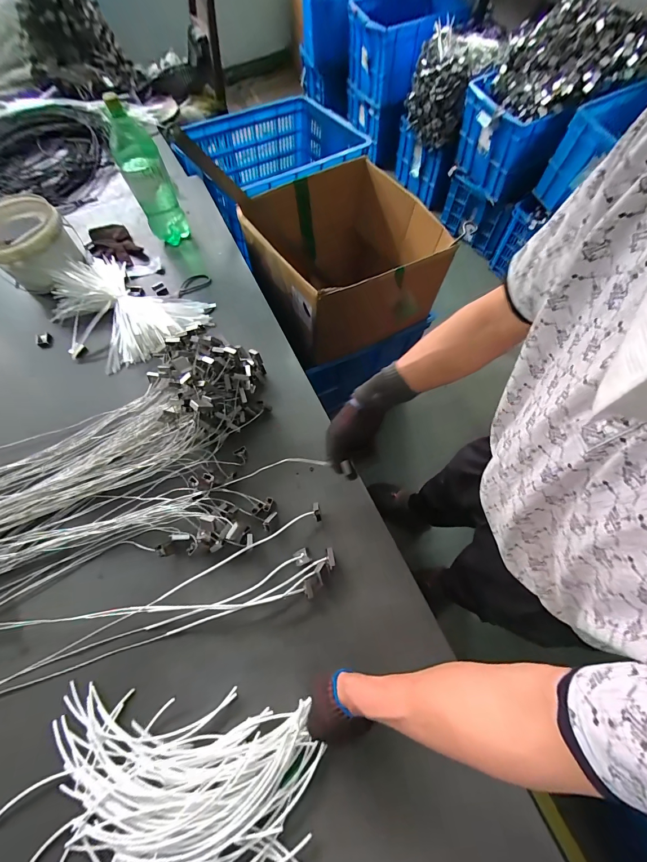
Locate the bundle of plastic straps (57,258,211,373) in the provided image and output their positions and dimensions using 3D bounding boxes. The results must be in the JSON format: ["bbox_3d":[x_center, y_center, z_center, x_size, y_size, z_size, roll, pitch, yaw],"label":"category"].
[{"bbox_3d":[-0.525,-0.314,0.892,0.412,0.067,0.294,28,72,12],"label":"bundle of plastic straps"}]

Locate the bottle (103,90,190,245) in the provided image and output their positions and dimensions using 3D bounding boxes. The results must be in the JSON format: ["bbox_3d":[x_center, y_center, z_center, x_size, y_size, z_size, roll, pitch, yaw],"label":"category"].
[{"bbox_3d":[-0.458,-0.659,0.902,0.108,0.294,0.097,-23,70,-7],"label":"bottle"}]

